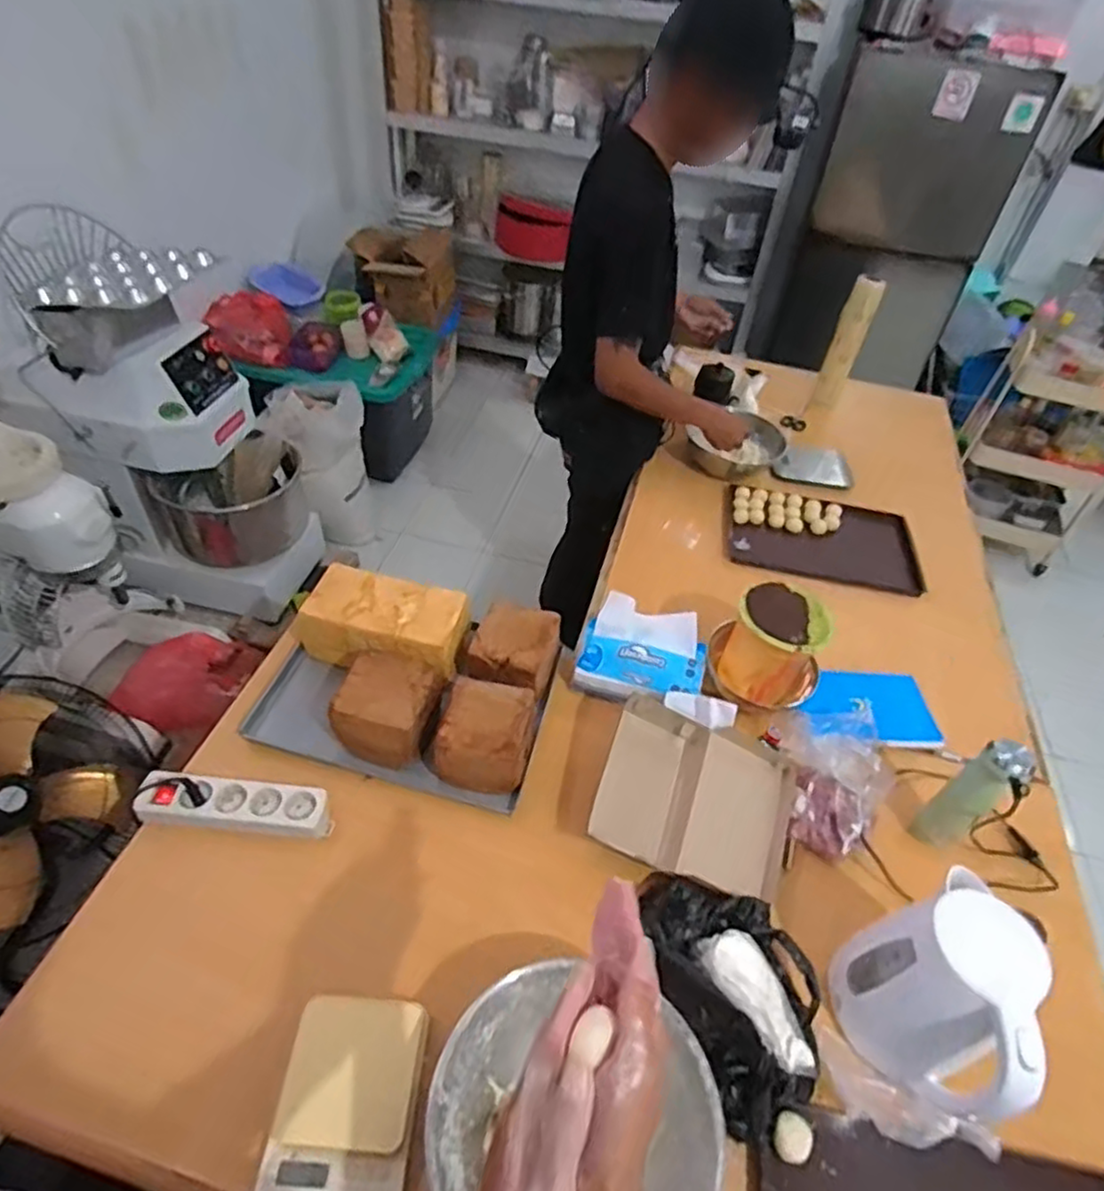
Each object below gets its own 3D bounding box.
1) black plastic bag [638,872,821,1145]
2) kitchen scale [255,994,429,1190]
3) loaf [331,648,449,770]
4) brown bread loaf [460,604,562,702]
[{"bbox_3d":[0.203,0.426,0.763,0.167,0.065,0.265,-13,50,-17],"label":"black plastic bag"},{"bbox_3d":[-0.200,0.499,0.672,0.129,0.046,0.169,6,47,-1],"label":"kitchen scale"},{"bbox_3d":[-0.220,0.153,0.928,0.124,0.103,0.134,11,47,4],"label":"loaf"},{"bbox_3d":[-0.067,0.088,1.018,0.137,0.094,0.124,13,48,6],"label":"brown bread loaf"}]

